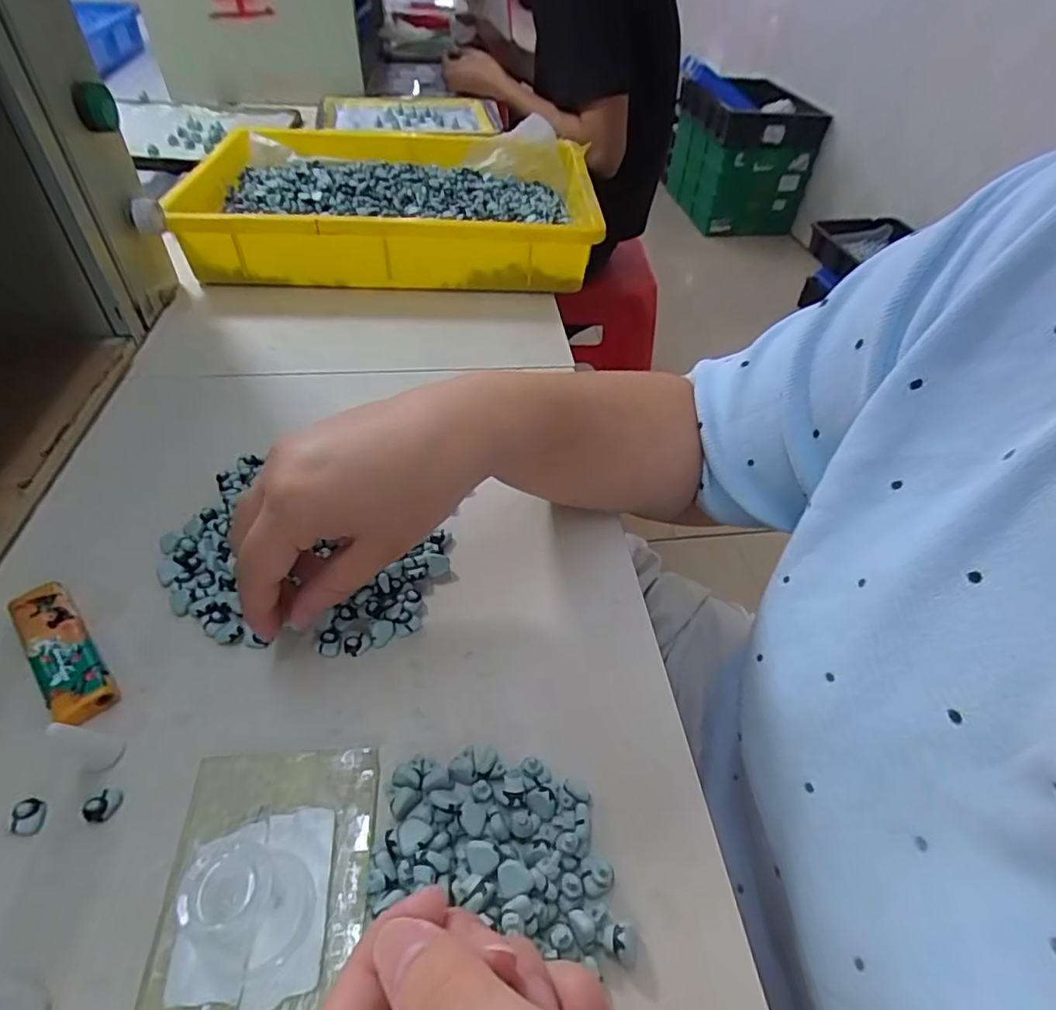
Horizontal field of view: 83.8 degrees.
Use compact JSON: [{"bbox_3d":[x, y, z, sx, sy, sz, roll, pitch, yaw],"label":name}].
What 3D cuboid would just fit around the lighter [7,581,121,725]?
[{"bbox_3d":[-0.212,0.066,0.268,0.023,0.011,0.081,-33,57,-30],"label":"lighter"}]

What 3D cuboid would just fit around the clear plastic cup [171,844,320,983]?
[{"bbox_3d":[-0.093,0.125,0.193,0.035,0.038,0.041,-9,48,-12],"label":"clear plastic cup"}]

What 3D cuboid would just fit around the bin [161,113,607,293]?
[{"bbox_3d":[-0.124,-0.295,0.585,0.367,0.068,0.257,1,47,-3],"label":"bin"}]

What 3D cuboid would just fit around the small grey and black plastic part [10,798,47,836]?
[{"bbox_3d":[-0.190,0.118,0.222,0.011,0.004,0.013,-8,46,-11],"label":"small grey and black plastic part"}]

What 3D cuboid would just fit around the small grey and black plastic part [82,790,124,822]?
[{"bbox_3d":[-0.164,0.115,0.227,0.011,0.005,0.013,20,47,16],"label":"small grey and black plastic part"}]

